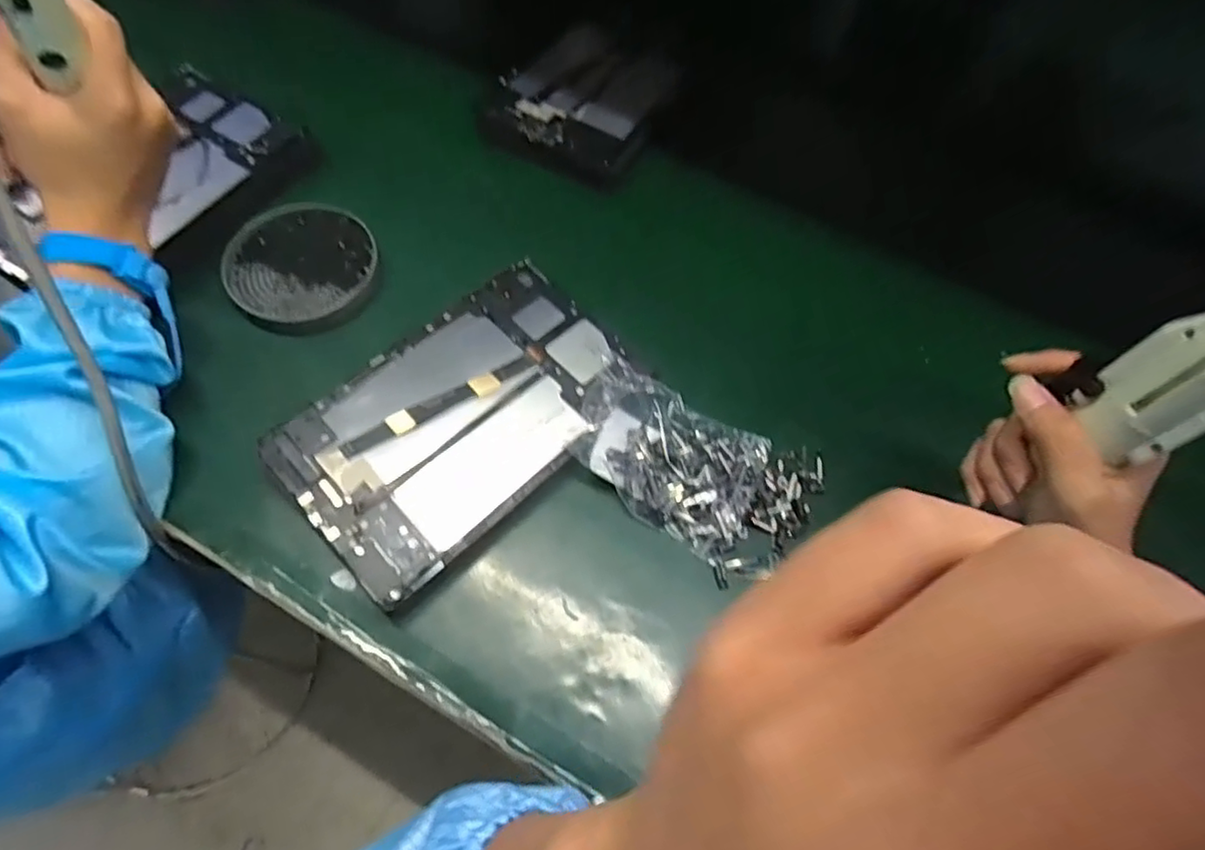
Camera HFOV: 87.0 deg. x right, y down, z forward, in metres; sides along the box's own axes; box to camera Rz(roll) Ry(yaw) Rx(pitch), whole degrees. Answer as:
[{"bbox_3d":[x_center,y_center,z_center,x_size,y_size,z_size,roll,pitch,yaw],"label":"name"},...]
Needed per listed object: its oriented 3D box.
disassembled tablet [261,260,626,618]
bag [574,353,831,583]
[{"bbox_3d":[-0.097,-0.007,0.445,0.144,0.019,0.236,41,68,17],"label":"disassembled tablet"},{"bbox_3d":[0.061,0.033,0.436,0.170,0.020,0.101,24,71,-1],"label":"bag"}]

